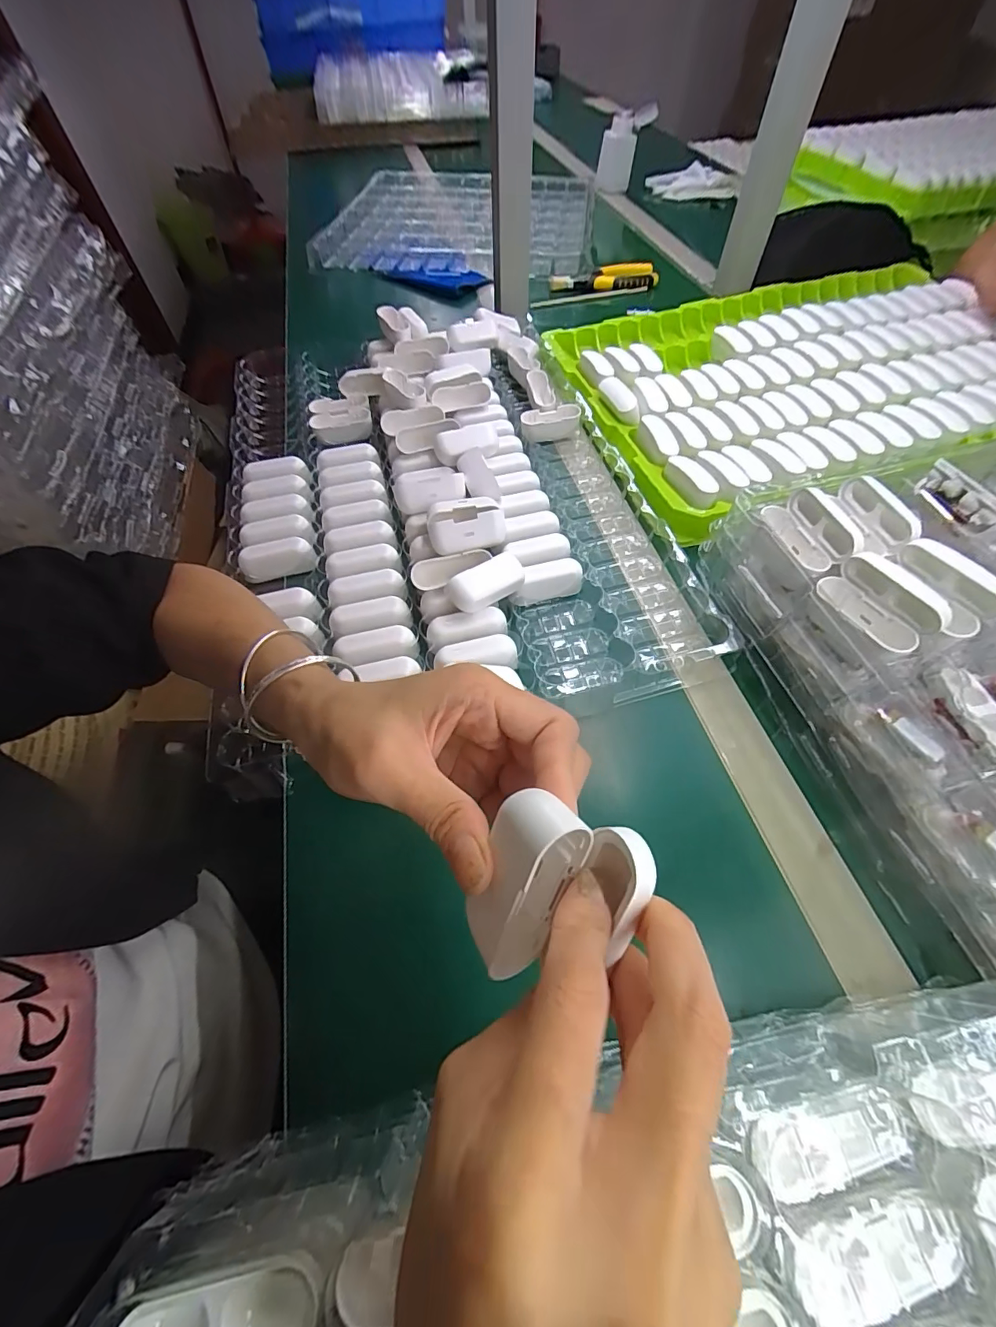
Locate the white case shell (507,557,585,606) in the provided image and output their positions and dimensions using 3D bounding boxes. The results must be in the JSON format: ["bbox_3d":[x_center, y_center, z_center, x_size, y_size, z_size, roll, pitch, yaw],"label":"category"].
[{"bbox_3d":[0.039,-0.069,0.404,0.062,0.027,0.022,-14,58,-7],"label":"white case shell"}]

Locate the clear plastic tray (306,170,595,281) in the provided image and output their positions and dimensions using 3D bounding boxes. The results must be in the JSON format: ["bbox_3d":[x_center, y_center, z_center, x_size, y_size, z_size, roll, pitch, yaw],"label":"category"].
[{"bbox_3d":[-0.055,-0.855,0.903,0.469,0.045,0.519,6,58,6],"label":"clear plastic tray"}]

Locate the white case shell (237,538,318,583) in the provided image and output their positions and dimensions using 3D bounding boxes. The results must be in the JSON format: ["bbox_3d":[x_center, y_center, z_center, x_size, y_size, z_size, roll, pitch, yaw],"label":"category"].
[{"bbox_3d":[-0.197,-0.093,0.428,0.064,0.024,0.023,-14,58,-7],"label":"white case shell"}]

